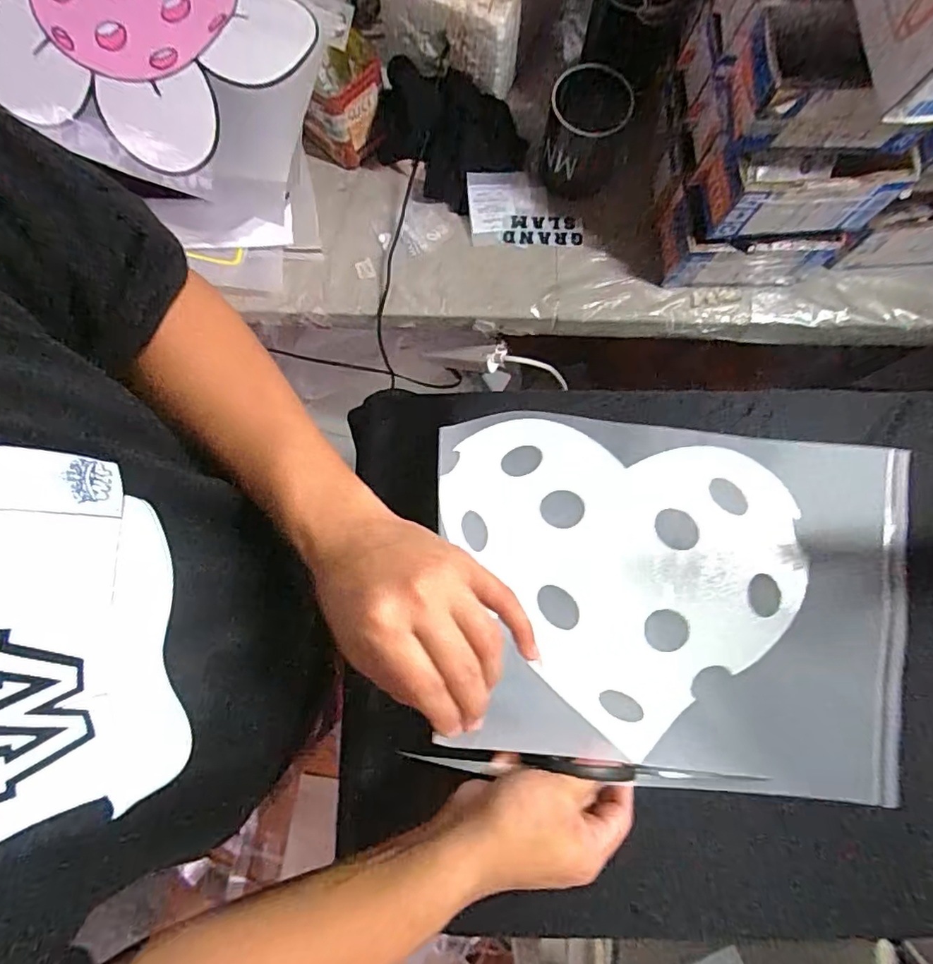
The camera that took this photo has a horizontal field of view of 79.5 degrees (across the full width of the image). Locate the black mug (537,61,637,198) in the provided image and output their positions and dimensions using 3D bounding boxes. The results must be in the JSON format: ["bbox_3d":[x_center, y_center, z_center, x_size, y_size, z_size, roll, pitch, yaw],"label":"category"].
[{"bbox_3d":[0.123,-0.365,0.582,0.080,0.078,0.084,17,80,2],"label":"black mug"}]

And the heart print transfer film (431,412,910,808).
[{"bbox_3d":[0.157,0.080,0.414,0.360,0.049,0.260,8,73,-5],"label":"heart print transfer film"}]

